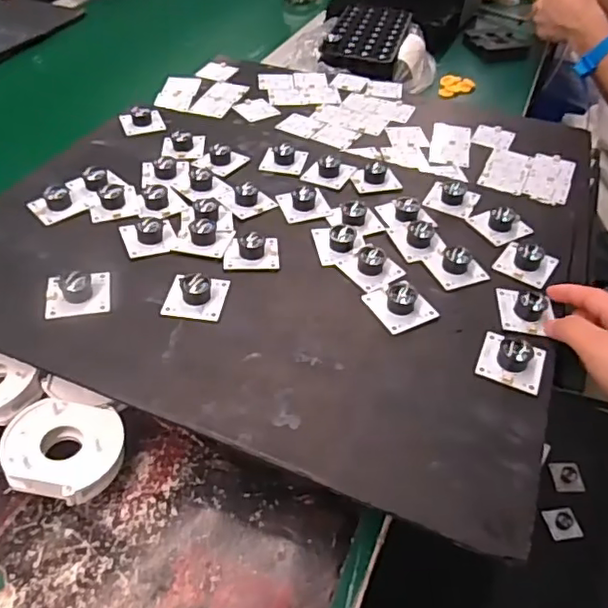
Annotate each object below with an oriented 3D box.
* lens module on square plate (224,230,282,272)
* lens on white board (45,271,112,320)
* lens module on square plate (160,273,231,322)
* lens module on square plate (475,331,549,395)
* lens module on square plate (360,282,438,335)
[{"bbox_3d":[-0.042,-0.047,0.473,0.043,0.015,0.044,0,44,-5],"label":"lens module on square plate"},{"bbox_3d":[-0.166,-0.012,0.426,0.045,0.019,0.039,-8,46,-14],"label":"lens on white board"},{"bbox_3d":[-0.079,-0.011,0.430,0.042,0.017,0.043,7,44,2],"label":"lens module on square plate"},{"bbox_3d":[0.146,0.037,0.403,0.042,0.018,0.043,20,46,14],"label":"lens module on square plate"},{"bbox_3d":[0.072,-0.002,0.440,0.039,0.014,0.045,-17,49,-22],"label":"lens module on square plate"}]

